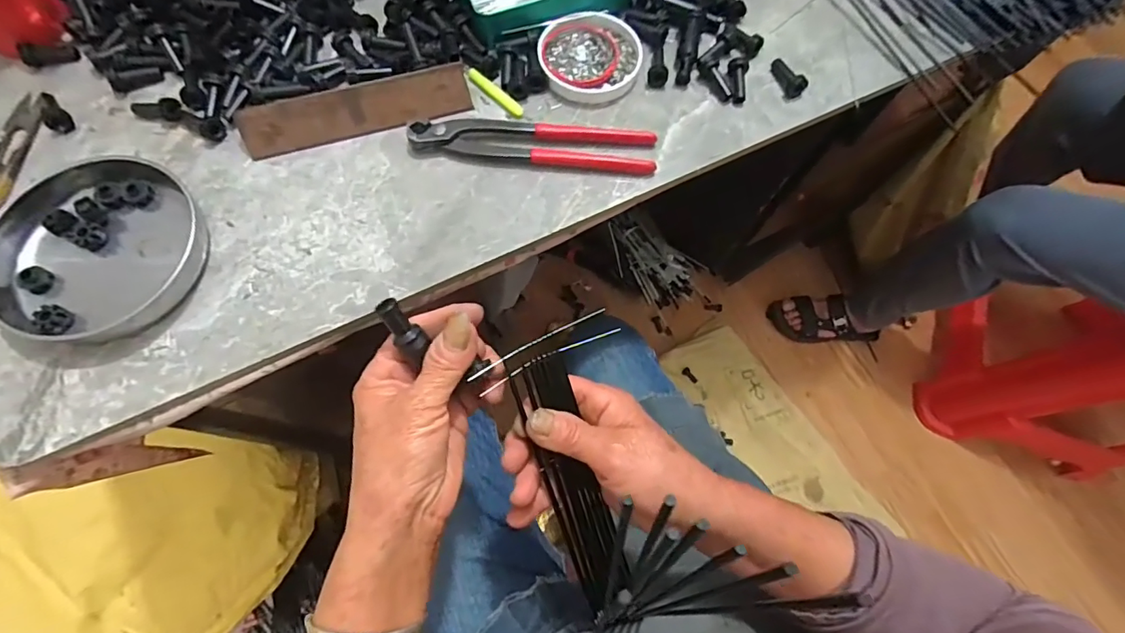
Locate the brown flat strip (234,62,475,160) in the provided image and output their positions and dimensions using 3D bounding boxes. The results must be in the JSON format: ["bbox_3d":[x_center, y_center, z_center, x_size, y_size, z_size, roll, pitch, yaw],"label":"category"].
[{"bbox_3d":[-0.165,-0.167,0.403,0.180,0.004,0.037,-16,114,-7],"label":"brown flat strip"}]

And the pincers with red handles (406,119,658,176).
[{"bbox_3d":[-0.023,-0.142,0.404,0.195,0.013,0.040,4,71,0],"label":"pincers with red handles"}]

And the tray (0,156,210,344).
[{"bbox_3d":[-0.337,-0.052,0.360,0.141,0.022,0.140,1,71,-2],"label":"tray"}]

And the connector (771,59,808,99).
[{"bbox_3d":[0.200,-0.213,0.437,0.017,0.015,0.040,-15,72,-7],"label":"connector"}]

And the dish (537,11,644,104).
[{"bbox_3d":[0.024,-0.229,0.437,0.087,0.014,0.087,1,71,-2],"label":"dish"}]

